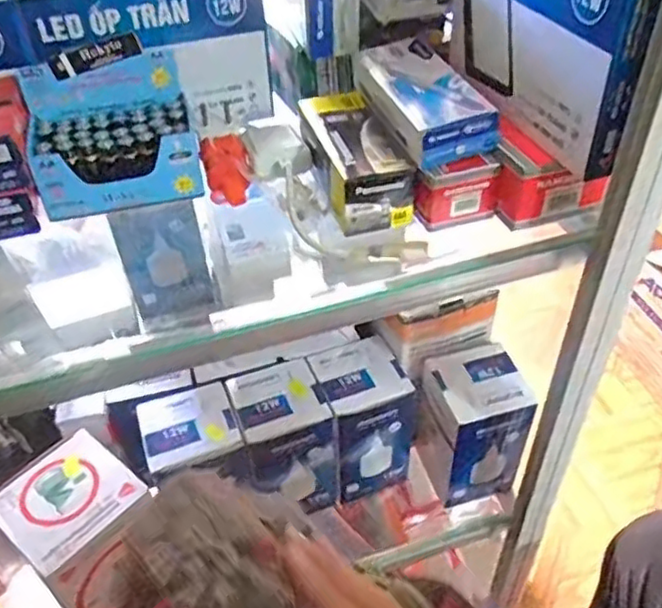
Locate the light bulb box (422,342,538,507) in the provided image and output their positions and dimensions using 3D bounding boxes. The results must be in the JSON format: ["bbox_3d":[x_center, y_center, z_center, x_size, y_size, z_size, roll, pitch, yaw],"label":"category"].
[{"bbox_3d":[0.146,0.128,0.689,0.081,0.143,0.085,-16,44,-14],"label":"light bulb box"}]

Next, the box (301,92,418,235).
[{"bbox_3d":[0.019,-0.117,0.506,0.057,0.051,0.139,-8,43,-6],"label":"box"}]

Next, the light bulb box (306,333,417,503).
[{"bbox_3d":[0.041,0.118,0.702,0.099,0.137,0.091,-16,44,-14],"label":"light bulb box"}]

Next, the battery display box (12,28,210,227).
[{"bbox_3d":[-0.167,-0.136,0.504,0.119,0.092,0.094,-11,43,-9],"label":"battery display box"}]

